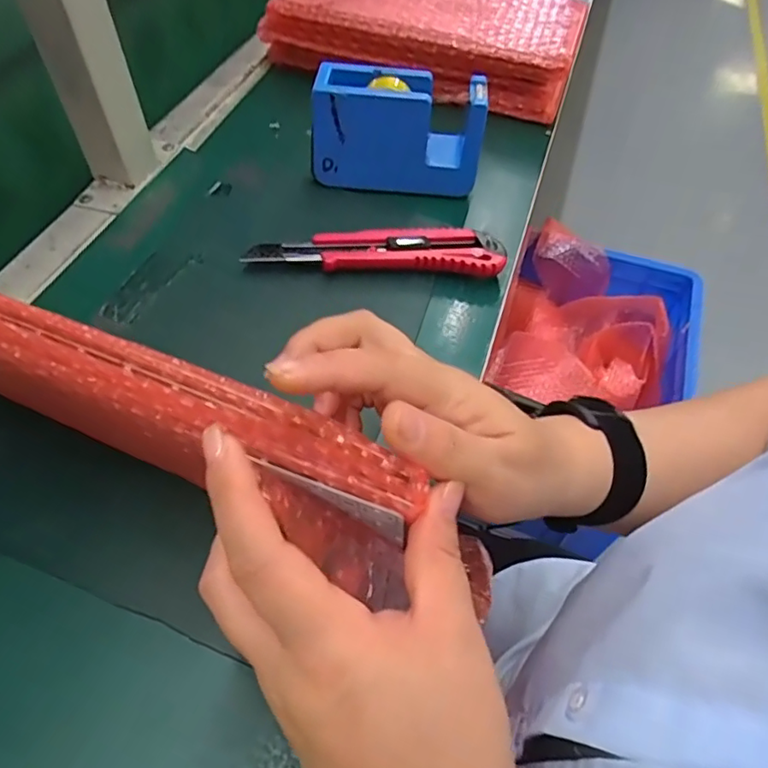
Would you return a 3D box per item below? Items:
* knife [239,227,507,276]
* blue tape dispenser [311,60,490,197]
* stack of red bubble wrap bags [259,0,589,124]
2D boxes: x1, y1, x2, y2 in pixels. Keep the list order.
[{"bbox_3d":[-0.006,-0.094,0.416,0.178,0.025,0.035,3,53,-3],"label":"knife"},{"bbox_3d":[0.011,-0.198,0.459,0.128,0.087,0.047,4,53,-2],"label":"blue tape dispenser"},{"bbox_3d":[0.041,-0.346,0.574,0.286,0.082,0.116,17,54,7],"label":"stack of red bubble wrap bags"}]

